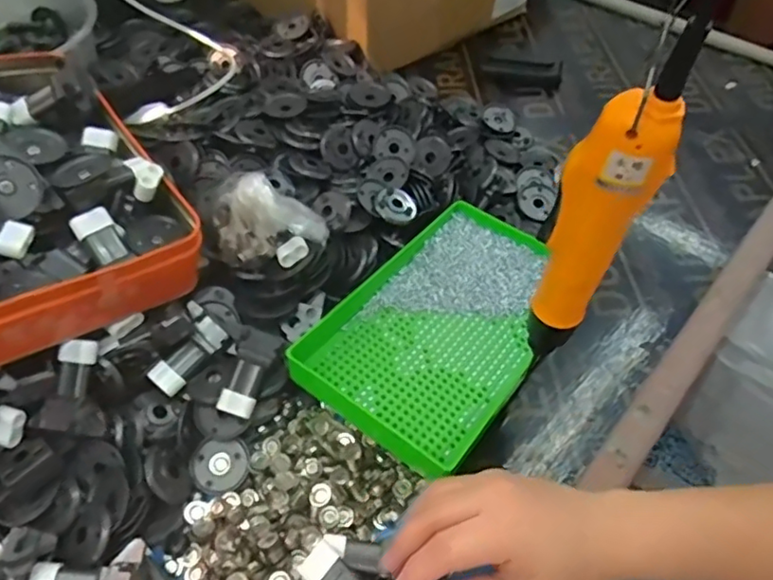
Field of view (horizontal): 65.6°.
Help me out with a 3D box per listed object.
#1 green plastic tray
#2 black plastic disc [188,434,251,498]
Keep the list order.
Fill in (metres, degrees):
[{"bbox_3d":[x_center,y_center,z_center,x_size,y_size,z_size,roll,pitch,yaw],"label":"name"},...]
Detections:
[{"bbox_3d":[0.050,0.023,0.490,0.146,0.048,0.245,32,58,20],"label":"green plastic tray"},{"bbox_3d":[-0.120,0.127,0.435,0.042,0.011,0.038,-3,53,-5],"label":"black plastic disc"}]

